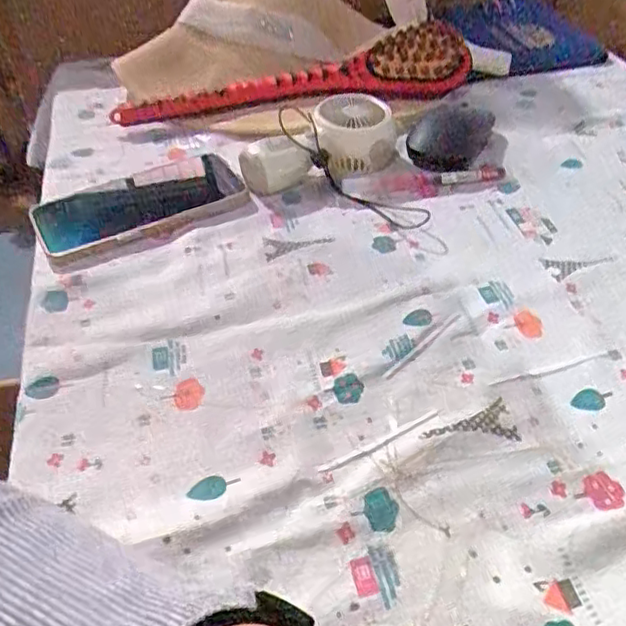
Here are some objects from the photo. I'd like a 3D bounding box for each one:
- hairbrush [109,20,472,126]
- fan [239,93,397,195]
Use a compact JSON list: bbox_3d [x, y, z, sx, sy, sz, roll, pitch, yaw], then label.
[{"bbox_3d":[-0.015,-0.211,0.581,0.328,0.060,0.041,-8,43,-7],"label":"hairbrush"},{"bbox_3d":[0.002,-0.136,0.510,0.127,0.045,0.064,-7,43,-6],"label":"fan"}]

